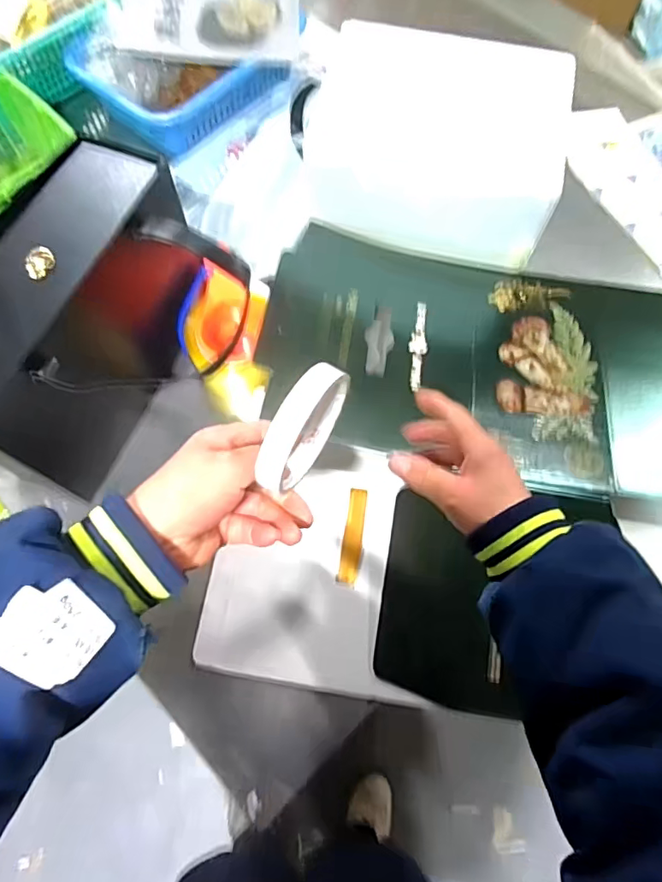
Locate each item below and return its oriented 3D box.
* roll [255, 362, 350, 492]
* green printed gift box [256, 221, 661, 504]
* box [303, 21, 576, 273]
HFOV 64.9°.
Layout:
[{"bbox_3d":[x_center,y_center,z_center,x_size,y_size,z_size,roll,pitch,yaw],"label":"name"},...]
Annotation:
[{"bbox_3d":[-0.017,-0.007,0.324,0.017,0.082,0.086,28,70,9],"label":"roll"},{"bbox_3d":[0.199,-0.097,0.629,0.542,0.047,0.294,12,64,-1],"label":"green printed gift box"},{"bbox_3d":[0.130,-0.383,0.662,0.298,0.129,0.228,12,69,3],"label":"box"}]

